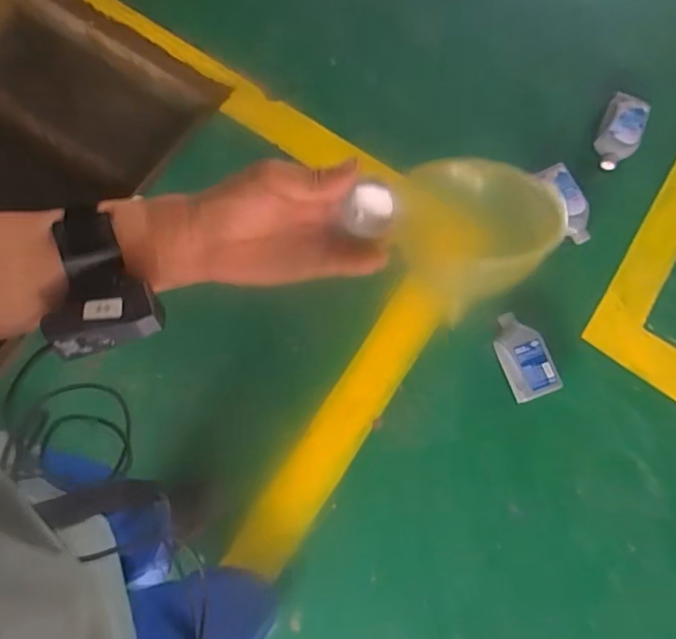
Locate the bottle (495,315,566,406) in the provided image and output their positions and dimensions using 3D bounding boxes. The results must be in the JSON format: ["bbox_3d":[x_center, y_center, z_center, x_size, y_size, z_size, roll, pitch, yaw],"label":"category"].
[{"bbox_3d":[0.453,0.090,1.395,0.119,0.063,0.211,-24,80,-9],"label":"bottle"}]

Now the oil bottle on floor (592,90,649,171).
[{"bbox_3d":[0.778,-0.514,1.557,0.119,0.070,0.217,22,77,1],"label":"oil bottle on floor"}]

